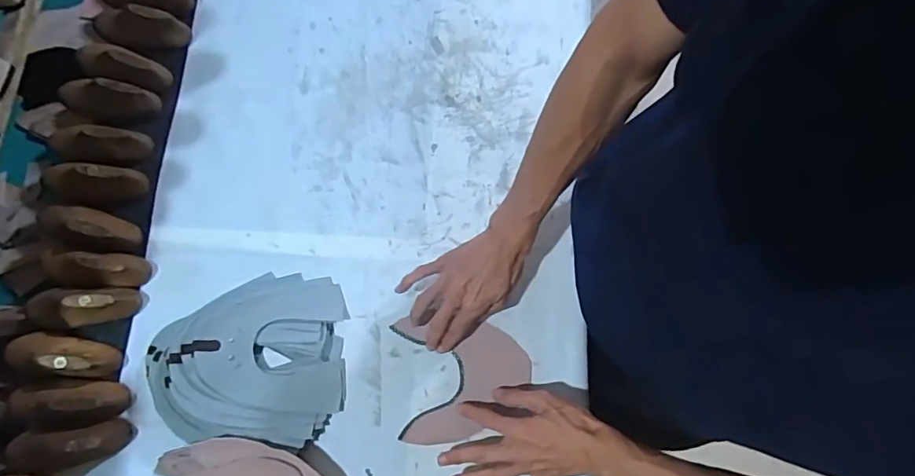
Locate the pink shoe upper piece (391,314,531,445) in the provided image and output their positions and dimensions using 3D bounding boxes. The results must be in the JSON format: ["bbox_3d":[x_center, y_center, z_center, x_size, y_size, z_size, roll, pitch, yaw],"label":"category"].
[{"bbox_3d":[0.009,0.171,0.624,0.162,0.006,0.147,-6,77,-2],"label":"pink shoe upper piece"}]

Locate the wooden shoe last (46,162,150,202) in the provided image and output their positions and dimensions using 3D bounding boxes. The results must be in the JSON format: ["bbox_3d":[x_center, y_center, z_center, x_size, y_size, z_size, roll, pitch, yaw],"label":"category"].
[{"bbox_3d":[-0.481,-0.072,0.656,0.138,0.051,0.054,3,78,1],"label":"wooden shoe last"}]

